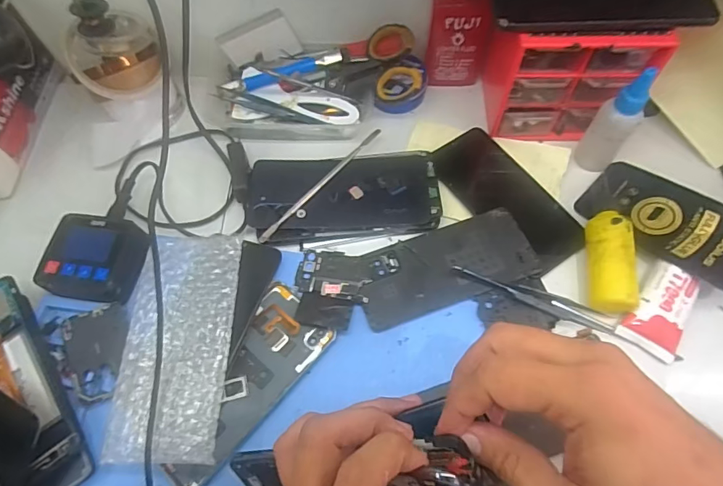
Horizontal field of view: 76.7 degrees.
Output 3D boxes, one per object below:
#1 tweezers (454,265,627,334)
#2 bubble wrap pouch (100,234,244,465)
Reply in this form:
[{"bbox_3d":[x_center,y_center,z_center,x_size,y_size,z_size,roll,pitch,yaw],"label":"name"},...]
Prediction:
[{"bbox_3d":[0.144,0.045,0.378,0.136,0.012,0.016,16,66,10],"label":"tweezers"},{"bbox_3d":[-0.141,0.072,0.350,0.081,0.010,0.173,-3,62,7],"label":"bubble wrap pouch"}]

